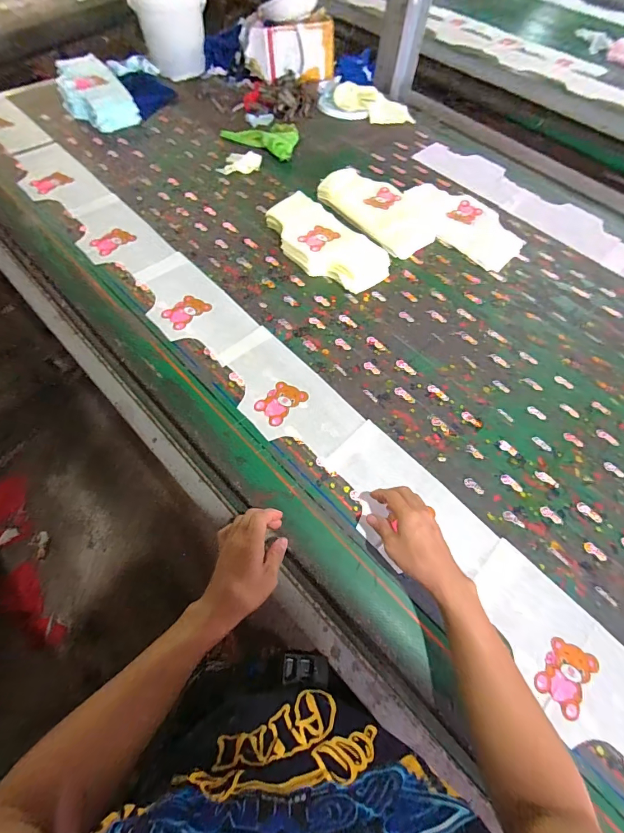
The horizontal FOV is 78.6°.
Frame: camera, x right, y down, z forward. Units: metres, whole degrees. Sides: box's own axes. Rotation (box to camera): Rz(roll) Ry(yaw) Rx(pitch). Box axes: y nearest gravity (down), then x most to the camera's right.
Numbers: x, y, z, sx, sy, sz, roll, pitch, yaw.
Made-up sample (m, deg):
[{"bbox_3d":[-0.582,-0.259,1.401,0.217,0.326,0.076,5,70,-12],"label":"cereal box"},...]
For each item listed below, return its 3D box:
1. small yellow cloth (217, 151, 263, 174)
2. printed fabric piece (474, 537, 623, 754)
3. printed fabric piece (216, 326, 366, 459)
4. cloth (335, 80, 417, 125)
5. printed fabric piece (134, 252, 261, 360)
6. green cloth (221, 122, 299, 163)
[{"bbox_3d":[-0.189,-0.662,0.995,0.111,0.022,0.069,-1,63,-3],"label":"small yellow cloth"},{"bbox_3d":[0.343,0.325,0.515,0.136,0.009,0.285,-42,69,-16],"label":"printed fabric piece"},{"bbox_3d":[-0.054,-0.041,0.688,0.150,0.005,0.279,-40,71,-20],"label":"printed fabric piece"},{"bbox_3d":[0.192,-0.959,1.172,0.260,0.037,0.131,25,65,10],"label":"cloth"},{"bbox_3d":[-0.249,-0.225,0.774,0.151,0.008,0.280,-41,72,-20],"label":"printed fabric piece"},{"bbox_3d":[-0.130,-0.794,1.066,0.220,0.030,0.156,26,65,10],"label":"green cloth"}]

